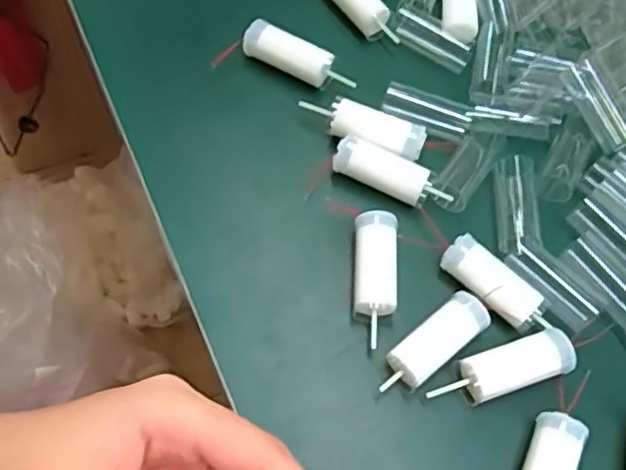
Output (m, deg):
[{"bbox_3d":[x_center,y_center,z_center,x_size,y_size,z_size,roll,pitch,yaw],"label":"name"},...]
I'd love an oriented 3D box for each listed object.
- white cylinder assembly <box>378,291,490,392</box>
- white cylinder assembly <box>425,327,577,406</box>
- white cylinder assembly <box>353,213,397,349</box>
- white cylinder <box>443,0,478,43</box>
[{"bbox_3d":[0.055,0.050,0.301,0.060,0.014,0.020,-35,71,-19],"label":"white cylinder assembly"},{"bbox_3d":[0.085,0.062,0.297,0.067,0.015,0.021,-15,66,-12],"label":"white cylinder assembly"},{"bbox_3d":[0.029,0.020,0.313,0.021,0.016,0.063,3,63,-3],"label":"white cylinder assembly"},{"bbox_3d":[0.088,-0.137,0.395,0.020,0.014,0.045,6,63,-2],"label":"white cylinder"}]

